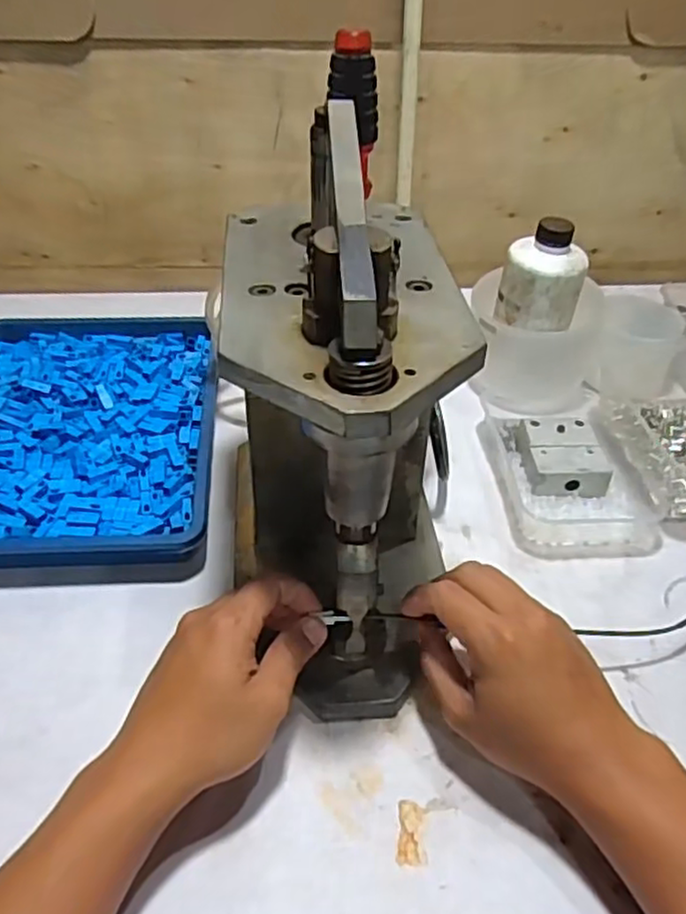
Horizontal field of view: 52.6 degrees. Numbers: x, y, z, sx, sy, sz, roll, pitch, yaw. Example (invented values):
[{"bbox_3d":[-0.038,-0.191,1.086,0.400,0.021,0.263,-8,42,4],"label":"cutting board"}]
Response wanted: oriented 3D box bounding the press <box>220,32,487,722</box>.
[{"bbox_3d":[-0.003,-0.044,0.442,0.127,0.297,0.274,-2,39,-5],"label":"press"}]

